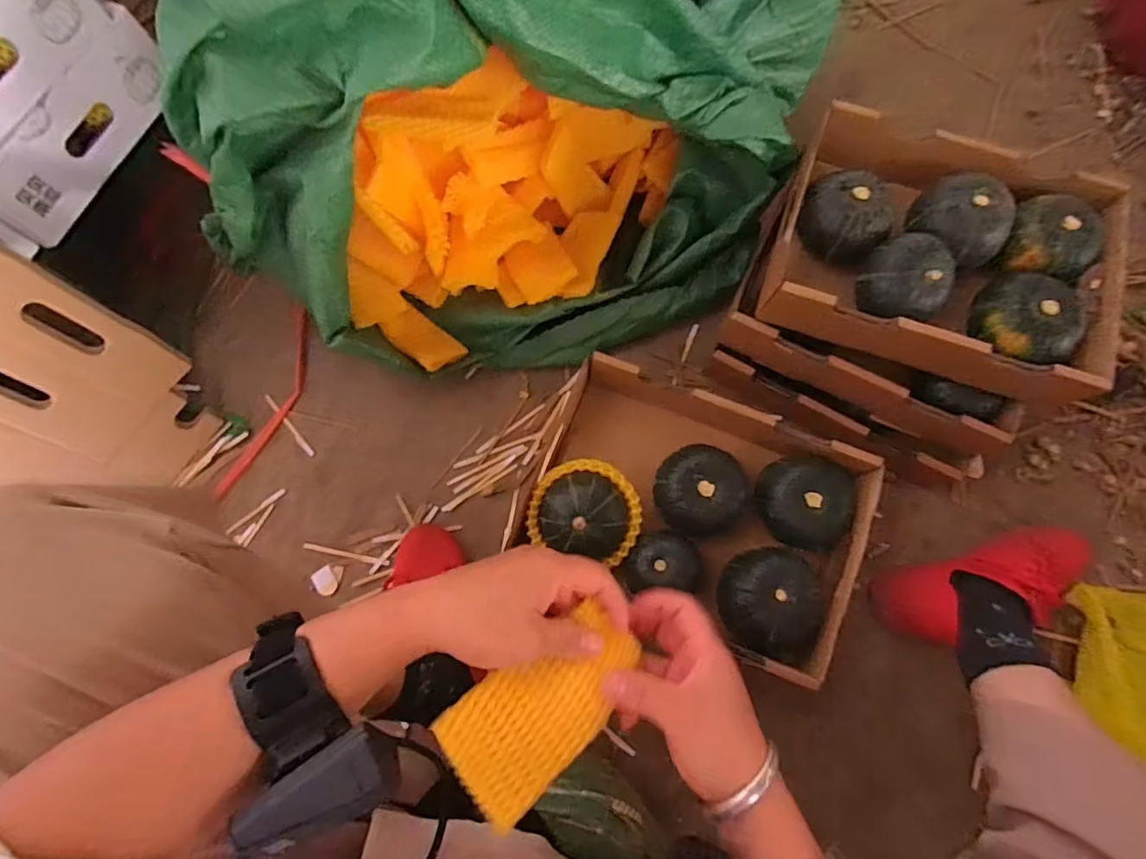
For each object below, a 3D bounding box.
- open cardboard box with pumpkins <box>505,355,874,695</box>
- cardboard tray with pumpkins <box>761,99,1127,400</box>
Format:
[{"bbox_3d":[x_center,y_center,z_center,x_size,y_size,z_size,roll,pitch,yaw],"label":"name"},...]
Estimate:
[{"bbox_3d":[0.119,0.079,0.538,0.304,0.069,0.216,20,76,5],"label":"open cardboard box with pumpkins"},{"bbox_3d":[0.369,-0.172,0.546,0.317,0.071,0.256,19,76,5],"label":"cardboard tray with pumpkins"}]

